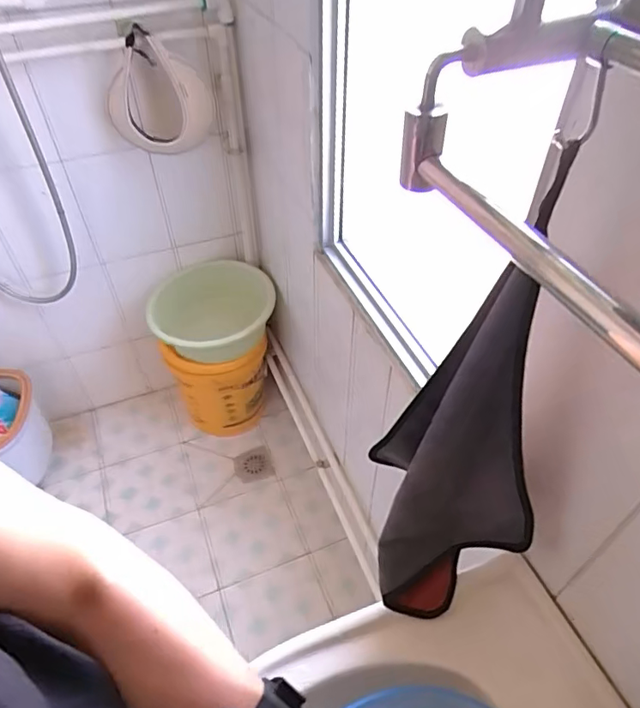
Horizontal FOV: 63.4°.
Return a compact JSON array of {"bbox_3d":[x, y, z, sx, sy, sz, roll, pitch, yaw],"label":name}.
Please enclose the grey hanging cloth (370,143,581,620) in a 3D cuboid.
[{"bbox_3d":[0.135,0.085,0.453,0.143,0.451,0.115,-10,48,-8],"label":"grey hanging cloth"}]

